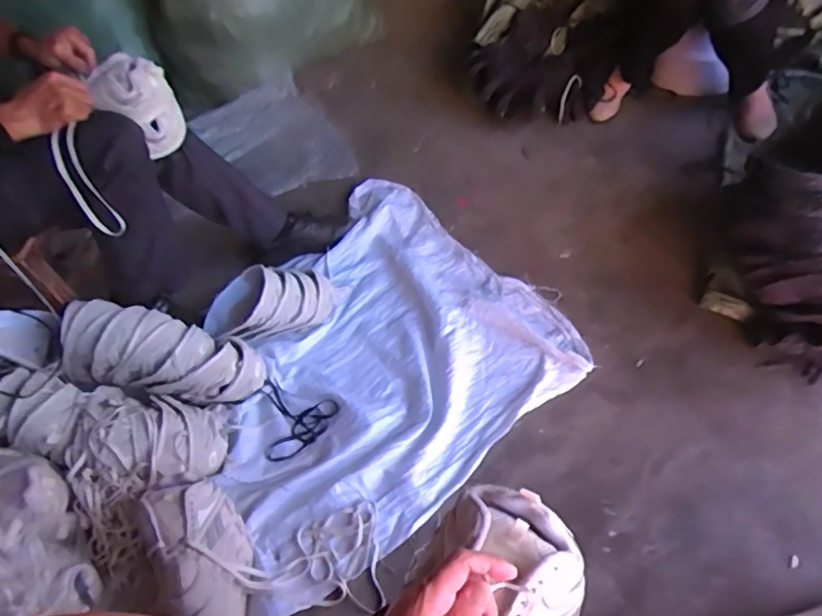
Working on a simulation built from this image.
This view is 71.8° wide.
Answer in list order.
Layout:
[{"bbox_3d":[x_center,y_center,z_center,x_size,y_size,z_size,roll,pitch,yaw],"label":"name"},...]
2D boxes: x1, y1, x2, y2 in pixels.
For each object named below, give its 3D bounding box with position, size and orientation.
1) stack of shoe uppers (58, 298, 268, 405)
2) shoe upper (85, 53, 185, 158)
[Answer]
[{"bbox_3d":[-0.465,0.088,1.079,0.368,0.147,0.135,15,53,-10],"label":"stack of shoe uppers"},{"bbox_3d":[-0.435,-0.314,0.910,0.116,0.150,0.055,-20,49,-7],"label":"shoe upper"}]

